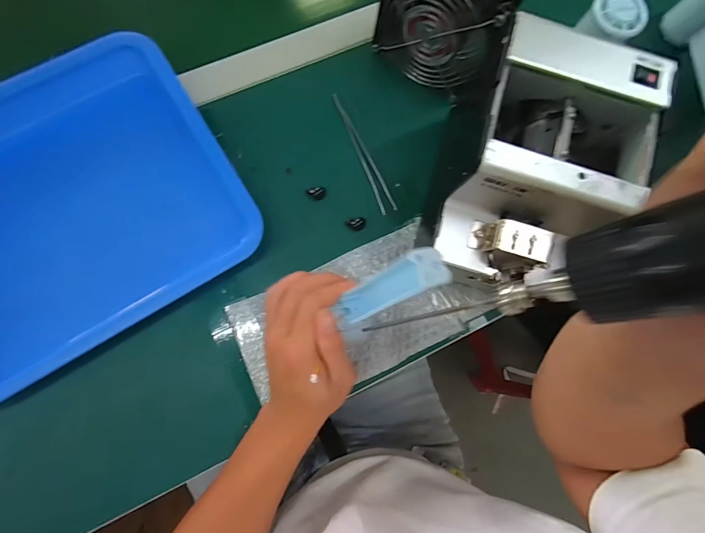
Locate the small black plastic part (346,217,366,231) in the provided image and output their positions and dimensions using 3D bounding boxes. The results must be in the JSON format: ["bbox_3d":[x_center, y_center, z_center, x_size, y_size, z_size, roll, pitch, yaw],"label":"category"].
[{"bbox_3d":[0.004,-0.045,0.355,0.020,0.007,0.014,-7,85,-5],"label":"small black plastic part"}]

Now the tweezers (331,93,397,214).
[{"bbox_3d":[0.014,-0.124,0.363,0.017,0.005,0.139,-22,86,-6],"label":"tweezers"}]

